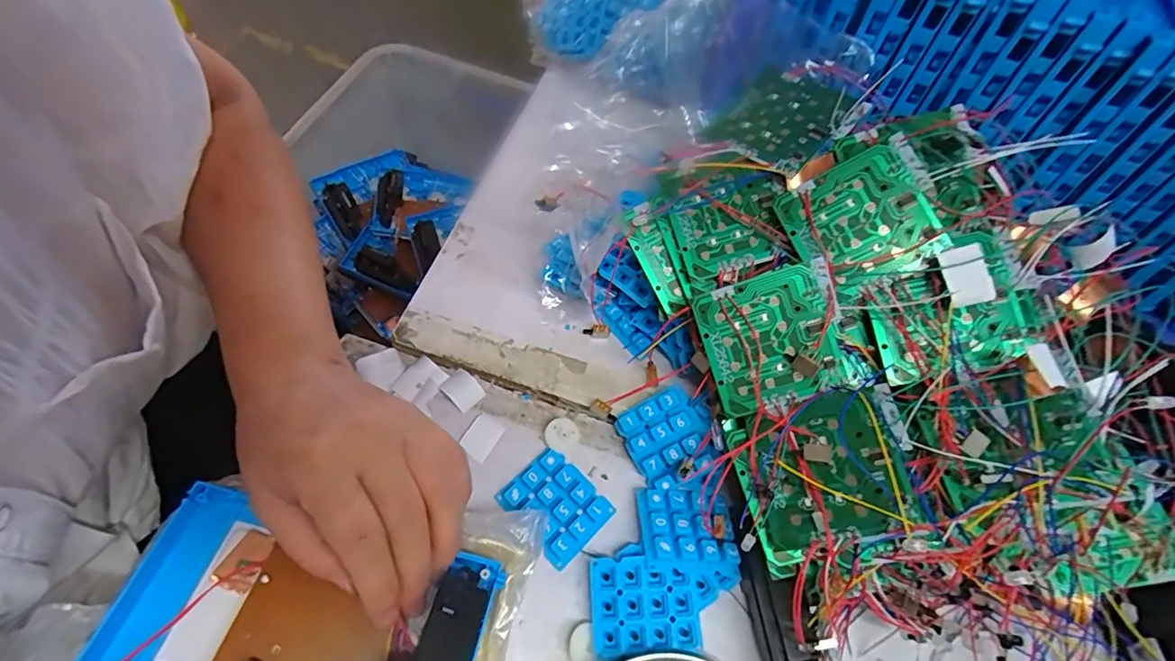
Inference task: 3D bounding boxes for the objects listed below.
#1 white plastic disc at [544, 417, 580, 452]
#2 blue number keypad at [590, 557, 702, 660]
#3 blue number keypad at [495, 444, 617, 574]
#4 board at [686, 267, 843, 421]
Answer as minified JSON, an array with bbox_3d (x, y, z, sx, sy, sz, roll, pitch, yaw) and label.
[{"bbox_3d":[-0.017,0.069,0.335,0.022,0.006,0.021,1,63,-2],"label":"white plastic disc"},{"bbox_3d":[0.032,0.154,0.283,0.059,0.010,0.048,0,63,-2],"label":"blue number keypad"},{"bbox_3d":[-0.020,0.108,0.316,0.059,0.014,0.049,42,69,18],"label":"blue number keypad"},{"bbox_3d":[0.101,0.007,0.282,0.069,0.006,0.072,-20,88,13],"label":"board"}]

